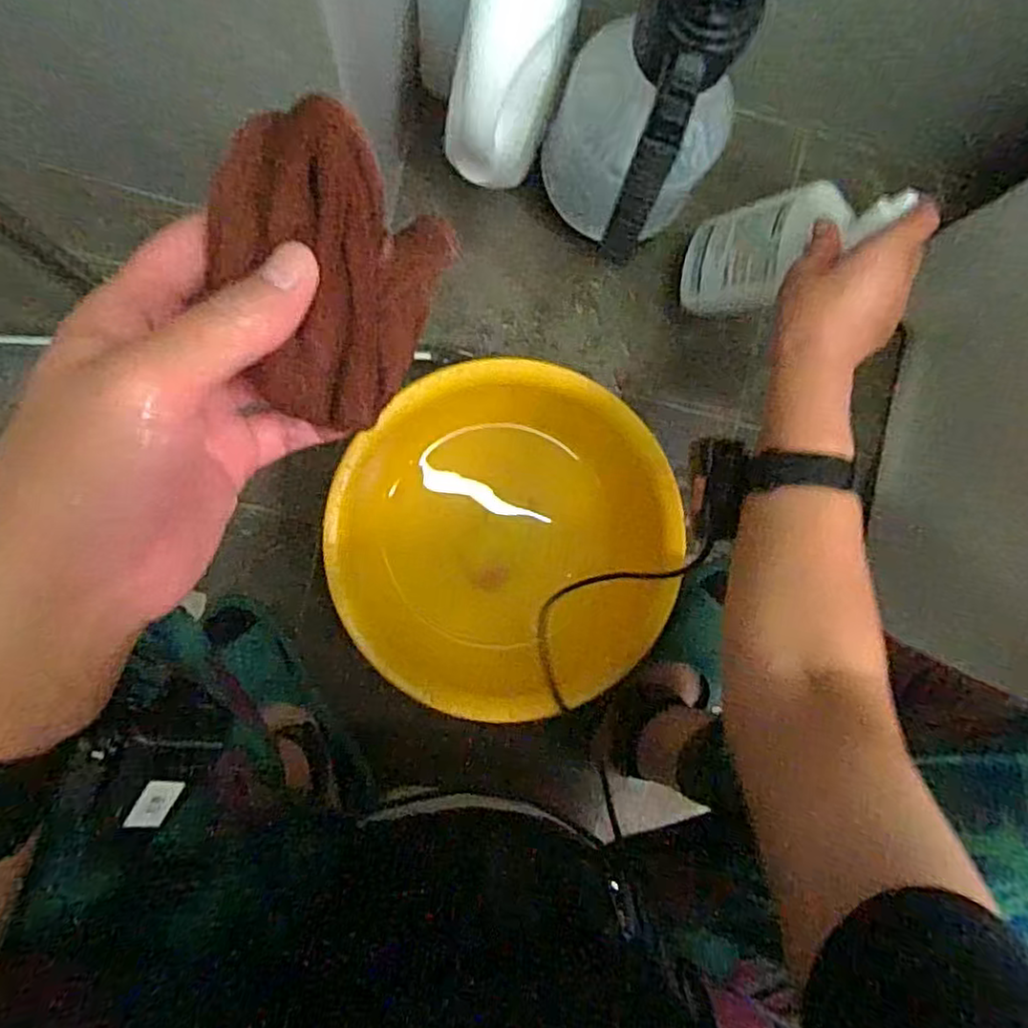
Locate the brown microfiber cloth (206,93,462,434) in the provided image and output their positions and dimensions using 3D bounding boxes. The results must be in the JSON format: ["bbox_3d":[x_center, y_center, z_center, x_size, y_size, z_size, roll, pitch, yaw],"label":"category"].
[{"bbox_3d":[-0.055,-0.078,0.225,0.064,0.049,0.093,-3,94,-7],"label":"brown microfiber cloth"}]

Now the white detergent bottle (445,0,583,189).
[{"bbox_3d":[0.002,-0.345,0.497,0.084,0.262,0.083,6,68,-7],"label":"white detergent bottle"}]

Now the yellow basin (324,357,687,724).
[{"bbox_3d":[-0.009,0.035,0.641,0.297,0.113,0.274,0,94,-7],"label":"yellow basin"}]

